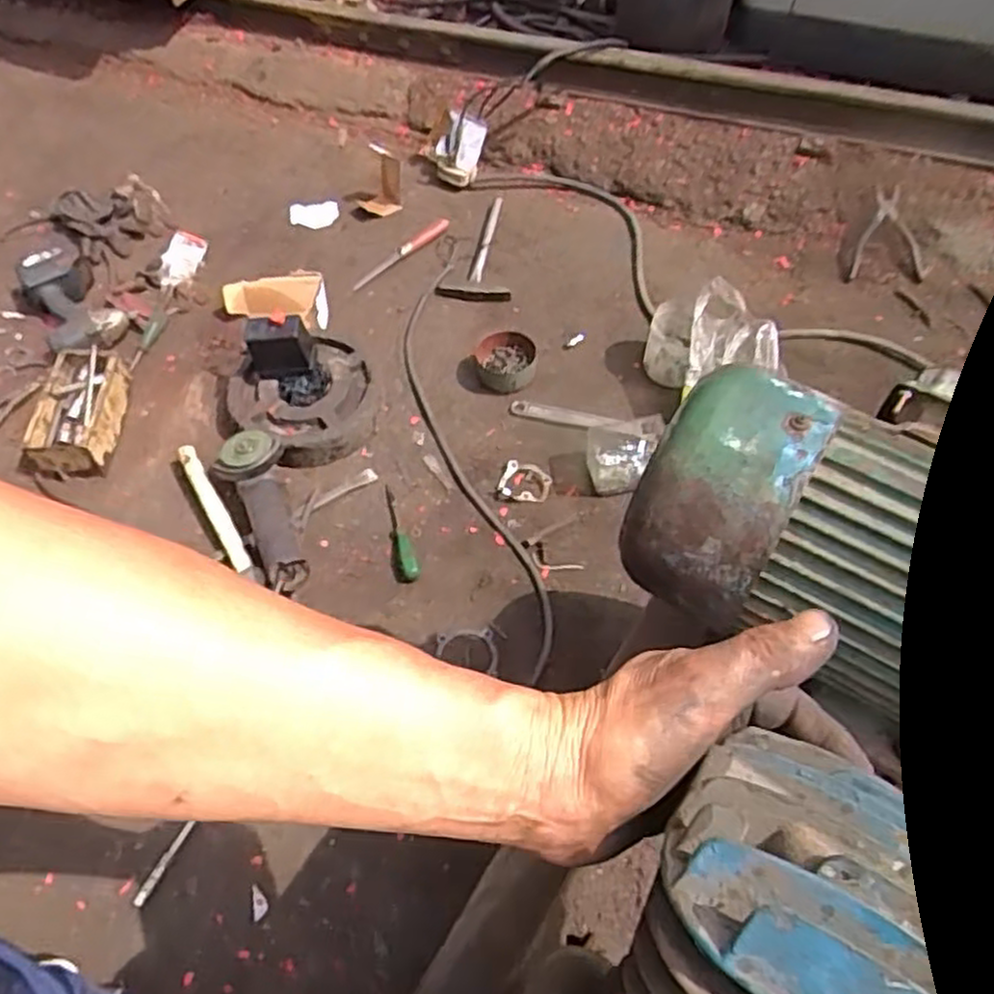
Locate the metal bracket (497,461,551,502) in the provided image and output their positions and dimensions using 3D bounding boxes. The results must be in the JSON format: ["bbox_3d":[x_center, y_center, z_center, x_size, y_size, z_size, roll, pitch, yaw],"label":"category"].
[{"bbox_3d":[0.044,-0.025,1.201,0.076,0.015,0.061,13,57,10],"label":"metal bracket"}]

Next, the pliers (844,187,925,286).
[{"bbox_3d":[0.739,-0.509,1.477,0.152,0.021,0.201,0,74,6],"label":"pliers"}]

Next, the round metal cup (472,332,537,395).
[{"bbox_3d":[0.016,-0.221,1.305,0.102,0.065,0.108,-1,56,1],"label":"round metal cup"}]

